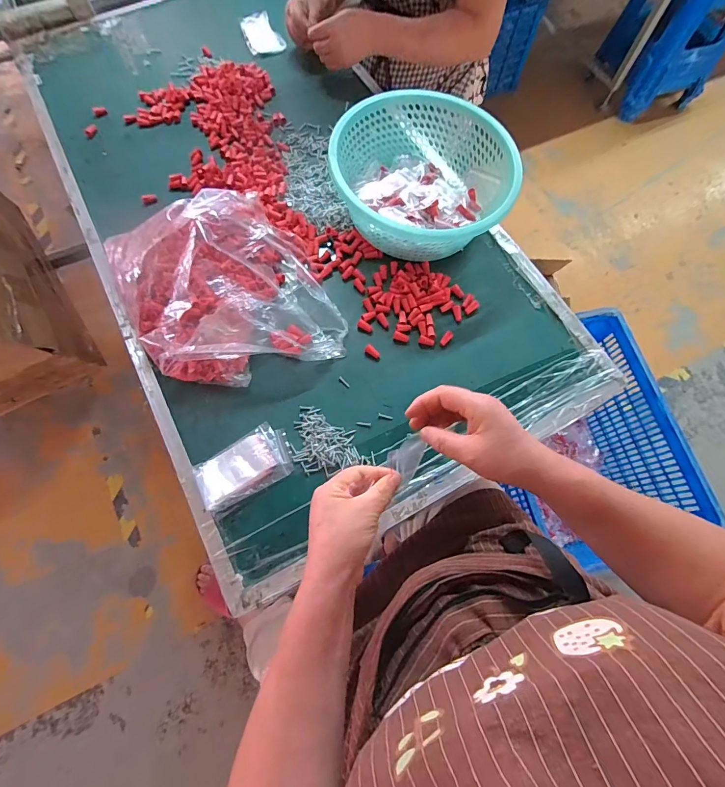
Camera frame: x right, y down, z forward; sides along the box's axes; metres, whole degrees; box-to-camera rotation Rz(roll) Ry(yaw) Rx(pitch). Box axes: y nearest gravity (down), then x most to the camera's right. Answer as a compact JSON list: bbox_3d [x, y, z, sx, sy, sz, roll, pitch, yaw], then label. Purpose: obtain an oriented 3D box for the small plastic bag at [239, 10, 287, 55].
[{"bbox_3d":[-0.205,-0.741,0.813,0.072,0.028,0.099,-20,72,-8],"label":"small plastic bag"}]

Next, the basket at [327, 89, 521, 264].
[{"bbox_3d":[0.082,-0.323,0.609,0.253,0.108,0.259,-36,75,-13],"label":"basket"}]

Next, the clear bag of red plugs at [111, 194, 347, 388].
[{"bbox_3d":[-0.201,-0.157,0.559,0.280,0.088,0.300,-23,73,-9],"label":"clear bag of red plugs"}]

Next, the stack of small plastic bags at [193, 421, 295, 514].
[{"bbox_3d":[-0.152,0.094,0.507,0.122,0.017,0.072,-27,73,-10],"label":"stack of small plastic bags"}]

